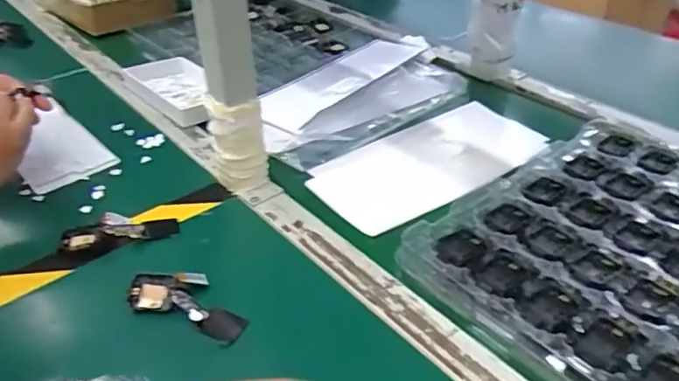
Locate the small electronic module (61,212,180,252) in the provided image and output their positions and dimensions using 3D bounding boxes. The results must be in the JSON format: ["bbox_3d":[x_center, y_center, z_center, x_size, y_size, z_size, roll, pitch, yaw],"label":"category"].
[{"bbox_3d":[-0.223,0.039,0.582,0.110,0.019,0.033,-11,37,-12],"label":"small electronic module"}]

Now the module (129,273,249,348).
[{"bbox_3d":[-0.130,0.094,0.501,0.106,0.021,0.048,13,39,19],"label":"module"}]

